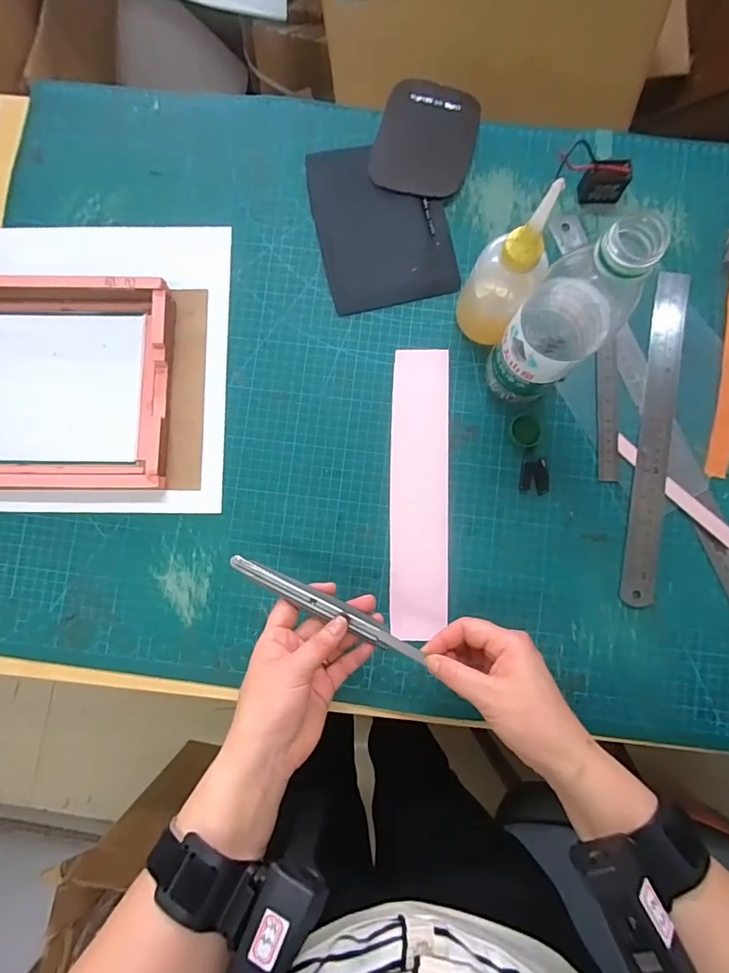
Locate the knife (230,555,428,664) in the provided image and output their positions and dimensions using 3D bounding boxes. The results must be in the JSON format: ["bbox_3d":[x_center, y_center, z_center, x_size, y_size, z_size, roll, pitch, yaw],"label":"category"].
[{"bbox_3d":[-0.031,0.095,0.375,0.165,0.005,0.016,26,86,6],"label":"knife"}]

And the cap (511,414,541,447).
[{"bbox_3d":[0.154,-0.053,0.452,0.027,0.009,0.031,6,85,2],"label":"cap"}]

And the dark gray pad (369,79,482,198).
[{"bbox_3d":[0.064,-0.361,0.490,0.101,0.004,0.126,12,85,2],"label":"dark gray pad"}]

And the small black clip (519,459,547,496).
[{"bbox_3d":[0.162,-0.009,0.451,0.026,0.005,0.033,-1,85,1],"label":"small black clip"}]

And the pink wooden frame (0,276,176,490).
[{"bbox_3d":[-0.336,-0.100,0.460,0.292,0.032,0.205,1,85,1],"label":"pink wooden frame"}]

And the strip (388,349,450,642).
[{"bbox_3d":[0.053,0.002,0.452,0.056,0.007,0.269,1,84,5],"label":"strip"}]

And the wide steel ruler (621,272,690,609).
[{"bbox_3d":[0.279,-0.050,0.453,0.032,0.004,0.321,9,85,2],"label":"wide steel ruler"}]

